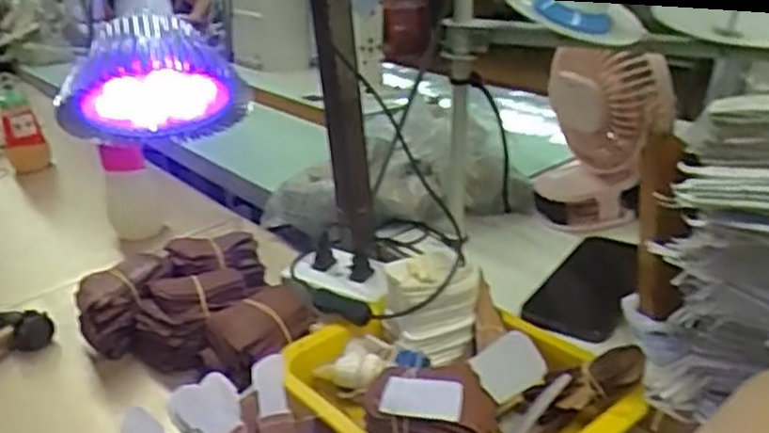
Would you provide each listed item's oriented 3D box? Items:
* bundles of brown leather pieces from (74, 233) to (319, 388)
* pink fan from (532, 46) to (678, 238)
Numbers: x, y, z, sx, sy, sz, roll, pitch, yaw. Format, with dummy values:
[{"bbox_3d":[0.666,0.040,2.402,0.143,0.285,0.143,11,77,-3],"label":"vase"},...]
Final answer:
[{"bbox_3d":[-0.166,0.088,0.713,0.221,0.075,0.163,9,29,30],"label":"bundles of brown leather pieces"},{"bbox_3d":[0.230,-0.087,0.789,0.132,0.184,0.116,0,26,14],"label":"pink fan"}]

